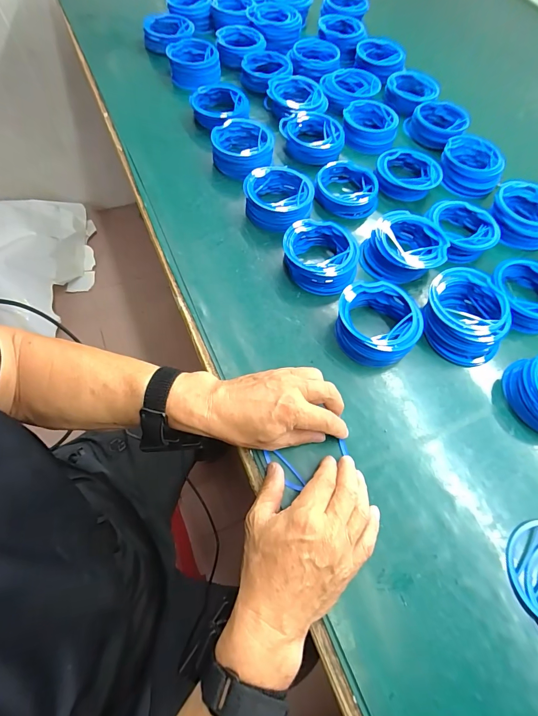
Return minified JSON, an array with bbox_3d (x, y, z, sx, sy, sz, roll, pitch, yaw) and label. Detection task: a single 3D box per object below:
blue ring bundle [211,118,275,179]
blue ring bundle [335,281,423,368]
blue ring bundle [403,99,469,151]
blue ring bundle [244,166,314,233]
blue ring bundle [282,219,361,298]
[{"bbox_3d":[-0.042,-0.345,0.569,0.096,0.039,0.099,1,63,-3],"label":"blue ring bundle"},{"bbox_3d":[0.134,-0.042,0.429,0.097,0.035,0.099,12,63,3],"label":"blue ring bundle"},{"bbox_3d":[0.320,-0.437,0.646,0.098,0.038,0.090,-19,66,-13],"label":"blue ring bundle"},{"bbox_3d":[0.014,-0.237,0.518,0.116,0.034,0.100,31,66,11],"label":"blue ring bundle"},{"bbox_3d":[0.070,-0.142,0.476,0.098,0.030,0.099,6,63,0],"label":"blue ring bundle"}]

